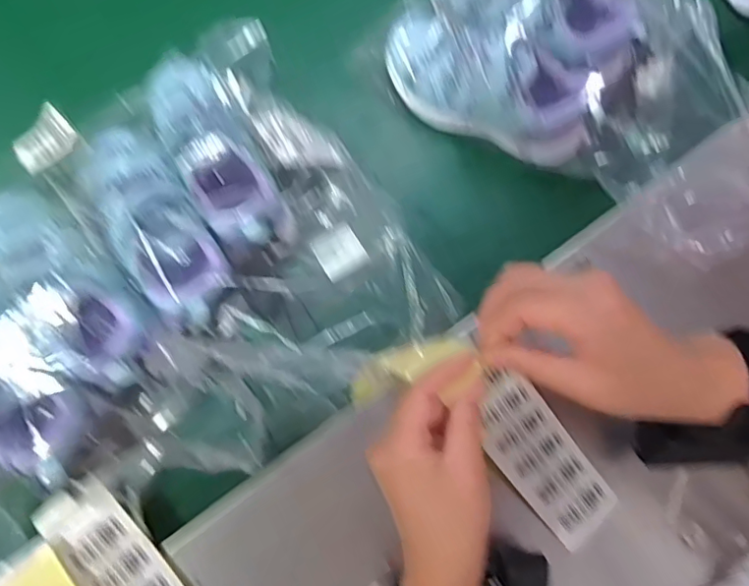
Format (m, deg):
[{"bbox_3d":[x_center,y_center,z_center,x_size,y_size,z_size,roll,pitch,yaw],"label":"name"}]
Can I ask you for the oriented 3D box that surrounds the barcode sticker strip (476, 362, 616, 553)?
[{"bbox_3d":[0.114,0.110,0.375,0.051,0.015,0.139,-37,105,-9],"label":"barcode sticker strip"}]

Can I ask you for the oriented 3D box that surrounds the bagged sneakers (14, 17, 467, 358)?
[{"bbox_3d":[-0.096,-0.056,0.439,0.198,0.101,0.295,-37,78,-9],"label":"bagged sneakers"}]

